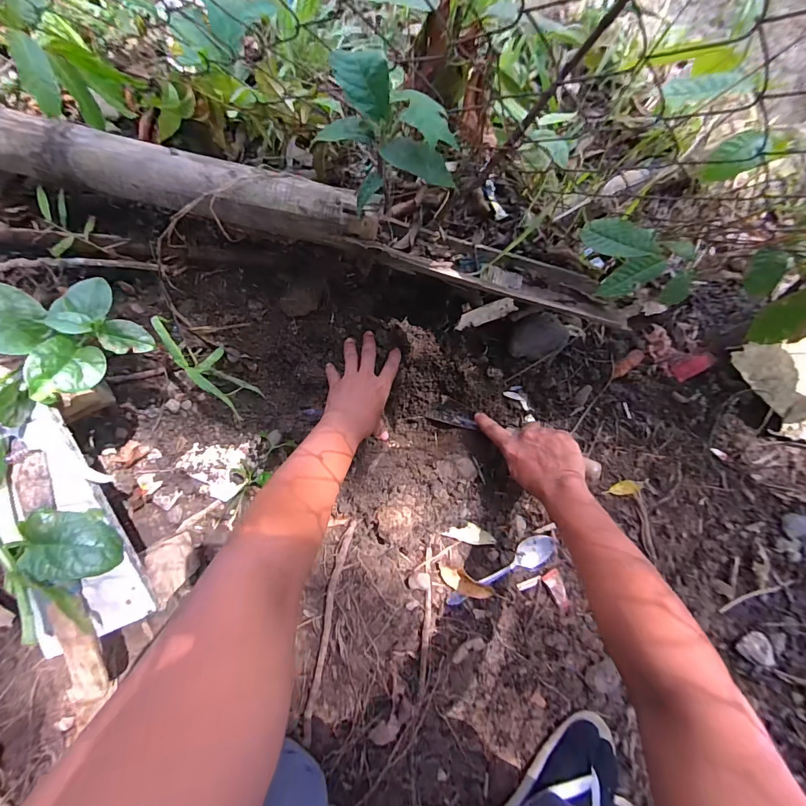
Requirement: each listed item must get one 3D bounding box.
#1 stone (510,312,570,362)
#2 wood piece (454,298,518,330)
[{"bbox_3d":[0.191,-0.093,0.561,0.082,0.035,0.059,-17,89,-3],"label":"stone"},{"bbox_3d":[0.114,-0.122,0.552,0.083,0.006,0.026,-20,122,11],"label":"wood piece"}]

